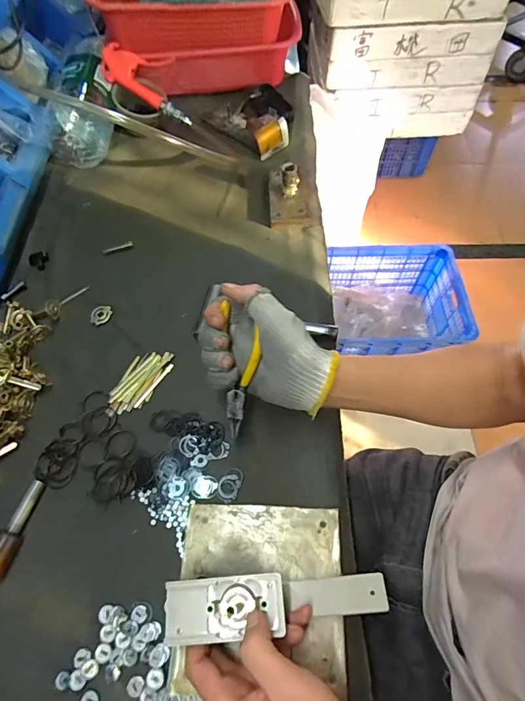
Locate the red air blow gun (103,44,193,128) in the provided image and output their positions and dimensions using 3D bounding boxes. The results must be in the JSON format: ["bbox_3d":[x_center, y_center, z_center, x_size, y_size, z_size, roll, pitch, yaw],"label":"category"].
[{"bbox_3d":[-0.189,-0.474,0.710,0.187,0.034,0.094,40,68,-1],"label":"red air blow gun"}]

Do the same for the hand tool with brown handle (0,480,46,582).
[{"bbox_3d":[-0.253,0.179,0.405,0.019,0.018,0.093,14,62,10],"label":"hand tool with brown handle"}]

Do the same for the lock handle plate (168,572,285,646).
[{"bbox_3d":[-0.030,0.203,0.318,0.094,0.011,0.042,-10,61,1],"label":"lock handle plate"}]

